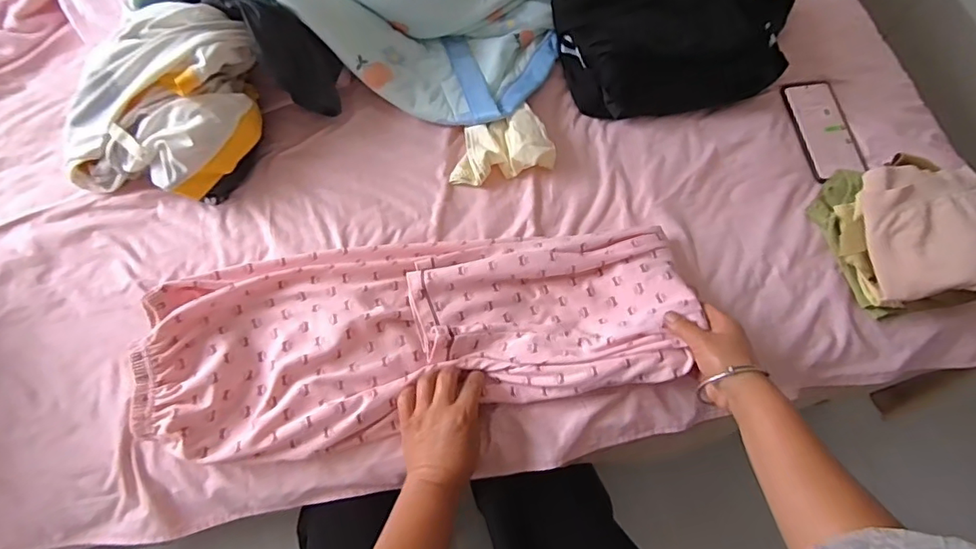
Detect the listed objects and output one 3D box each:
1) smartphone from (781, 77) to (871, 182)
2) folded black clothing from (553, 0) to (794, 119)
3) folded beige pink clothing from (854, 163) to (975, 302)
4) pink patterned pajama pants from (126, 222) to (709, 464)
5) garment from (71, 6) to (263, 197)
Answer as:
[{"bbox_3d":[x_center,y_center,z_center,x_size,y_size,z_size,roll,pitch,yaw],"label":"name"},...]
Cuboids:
[{"bbox_3d":[0.494,-0.215,0.767,0.084,0.013,0.161,-8,68,-6],"label":"smartphone"},{"bbox_3d":[0.286,-0.371,0.743,0.352,0.136,0.247,-6,68,-5],"label":"folded black clothing"},{"bbox_3d":[0.539,-0.054,0.621,0.177,0.050,0.154,-6,67,-6],"label":"folded beige pink clothing"},{"bbox_3d":[-0.064,0.067,0.579,0.585,0.051,0.226,-8,69,-5],"label":"pink patterned pajama pants"},{"bbox_3d":[-0.395,-0.202,0.630,0.221,0.133,0.191,7,68,0],"label":"garment"}]

